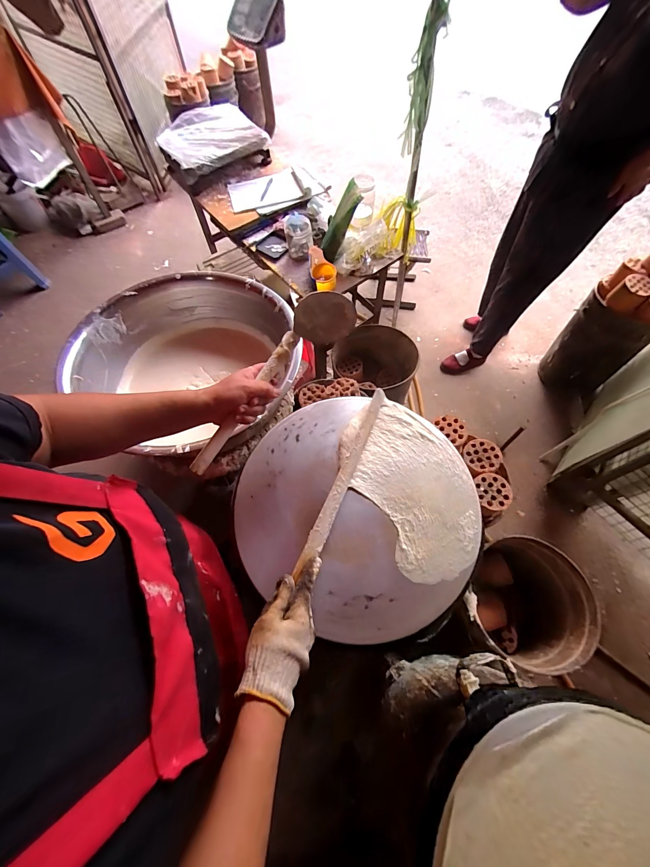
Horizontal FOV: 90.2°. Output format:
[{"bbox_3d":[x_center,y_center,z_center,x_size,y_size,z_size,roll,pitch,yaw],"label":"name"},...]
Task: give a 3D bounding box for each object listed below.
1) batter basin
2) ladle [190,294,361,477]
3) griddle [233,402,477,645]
[{"bbox_3d":[-0.325,-0.189,0.861,0.516,0.207,0.483,0,64,0],"label":"batter basin"},{"bbox_3d":[-0.081,-0.076,0.496,0.064,0.090,0.337,35,82,16],"label":"ladle"},{"bbox_3d":[0.052,0.107,0.515,0.369,0.019,0.349,0,64,0],"label":"griddle"}]

